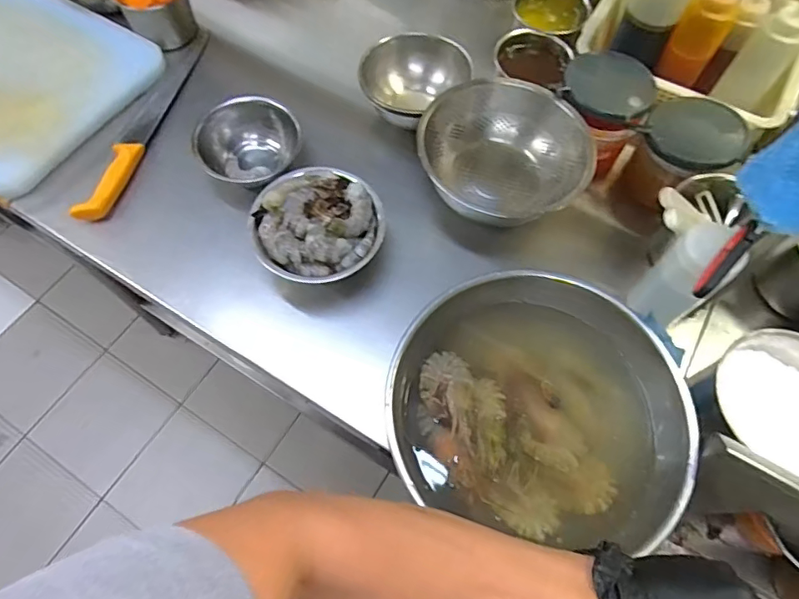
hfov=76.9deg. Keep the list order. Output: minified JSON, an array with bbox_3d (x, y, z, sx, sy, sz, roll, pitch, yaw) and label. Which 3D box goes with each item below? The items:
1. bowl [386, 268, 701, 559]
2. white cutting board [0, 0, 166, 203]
[{"bbox_3d":[0.149,0.120,0.567,0.301,0.100,0.258,17,66,7],"label":"bowl"},{"bbox_3d":[-0.636,-0.372,0.820,0.381,0.025,0.355,31,66,8],"label":"white cutting board"}]

